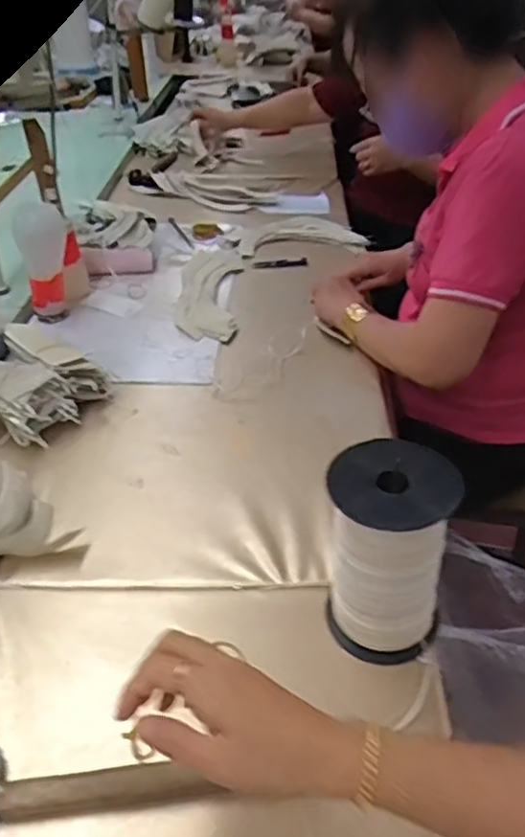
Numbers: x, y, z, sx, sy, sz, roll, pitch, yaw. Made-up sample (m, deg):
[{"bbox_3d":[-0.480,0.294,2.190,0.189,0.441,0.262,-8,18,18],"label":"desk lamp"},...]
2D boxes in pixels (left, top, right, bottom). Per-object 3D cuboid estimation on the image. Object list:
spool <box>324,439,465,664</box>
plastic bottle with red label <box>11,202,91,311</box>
[{"bbox_3d":[0.100,0.111,0.542,0.095,0.168,0.092,6,38,10],"label":"spool"},{"bbox_3d":[-0.322,-0.248,1.026,0.085,0.166,0.095,-9,38,-10],"label":"plastic bottle with red label"}]

